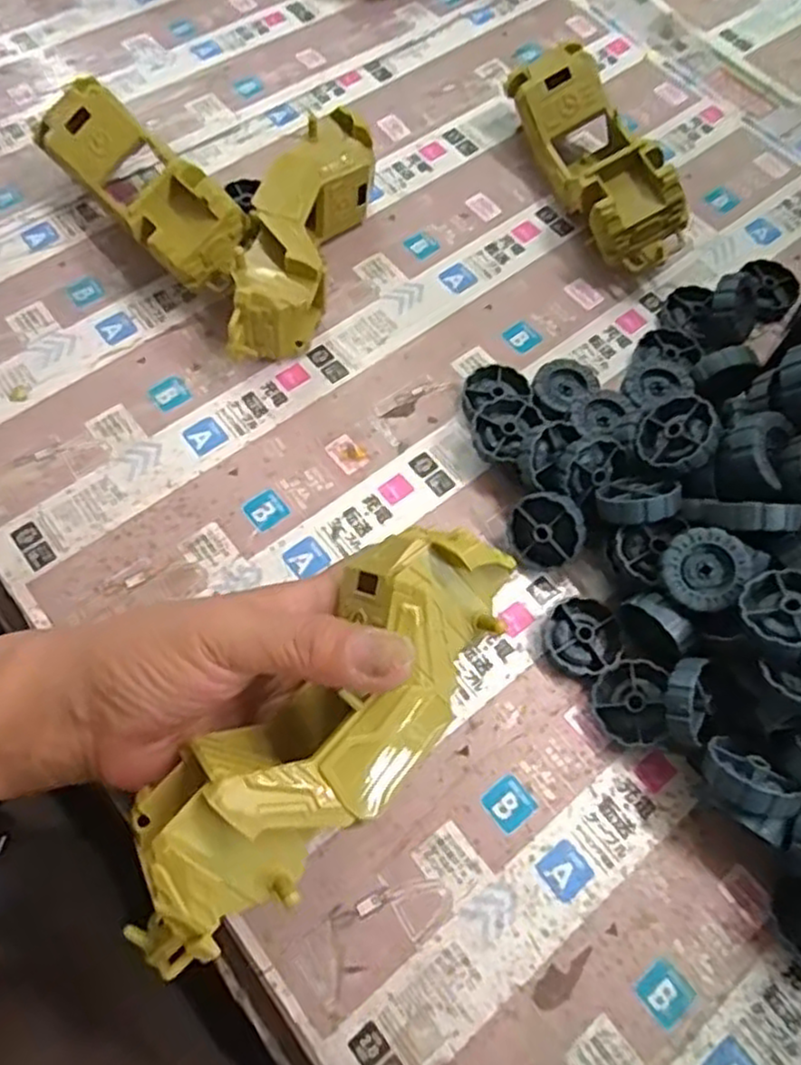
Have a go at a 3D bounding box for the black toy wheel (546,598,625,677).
[{"bbox_3d":[0.091,0.052,0.360,0.036,0.012,0.039,0,65,0],"label":"black toy wheel"}]

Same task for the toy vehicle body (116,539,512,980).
[{"bbox_3d":[-0.025,0.067,0.252,0.062,0.050,0.163,38,73,16],"label":"toy vehicle body"}]

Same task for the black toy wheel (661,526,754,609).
[{"bbox_3d":[0.139,0.016,0.330,0.037,0.012,0.037,-1,83,11],"label":"black toy wheel"}]

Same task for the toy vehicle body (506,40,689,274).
[{"bbox_3d":[0.122,-0.235,0.463,0.056,0.060,0.166,-15,66,-8],"label":"toy vehicle body"}]

